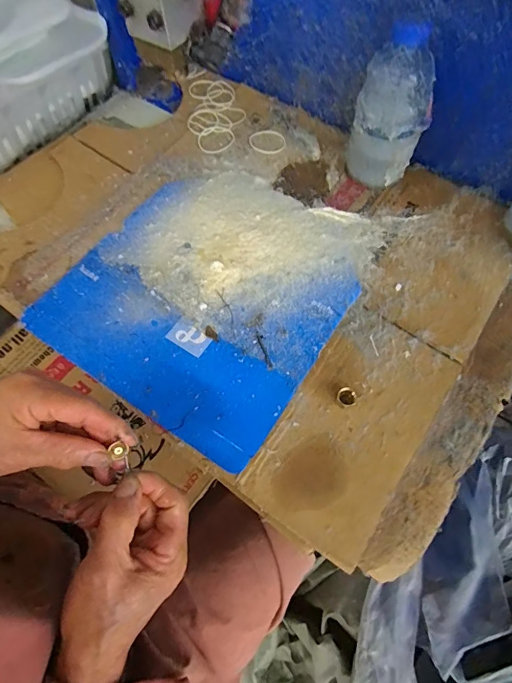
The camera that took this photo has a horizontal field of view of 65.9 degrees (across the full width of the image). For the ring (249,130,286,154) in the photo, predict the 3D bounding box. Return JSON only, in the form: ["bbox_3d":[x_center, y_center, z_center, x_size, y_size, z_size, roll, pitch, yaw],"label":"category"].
[{"bbox_3d":[0.016,-0.290,0.576,0.052,0.005,0.046,-5,65,-5],"label":"ring"}]

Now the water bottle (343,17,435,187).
[{"bbox_3d":[0.167,-0.284,0.482,0.086,0.165,0.097,20,65,7],"label":"water bottle"}]

